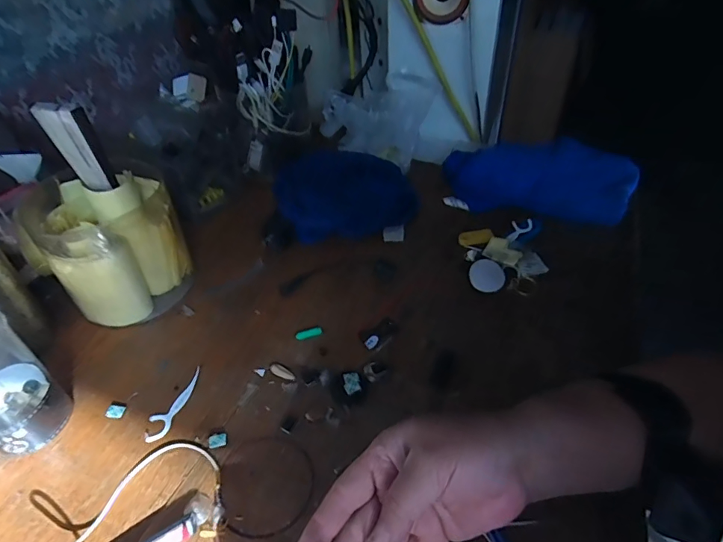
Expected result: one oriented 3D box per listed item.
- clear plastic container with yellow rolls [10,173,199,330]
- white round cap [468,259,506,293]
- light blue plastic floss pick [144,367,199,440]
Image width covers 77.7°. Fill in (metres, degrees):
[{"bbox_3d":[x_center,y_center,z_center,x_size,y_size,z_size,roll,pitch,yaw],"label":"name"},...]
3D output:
[{"bbox_3d":[-0.256,-0.034,0.463,0.121,0.125,0.135,-26,47,-22],"label":"clear plastic container with yellow rolls"},{"bbox_3d":[0.133,0.004,0.475,0.036,0.013,0.035,-2,43,2],"label":"white round cap"},{"bbox_3d":[-0.165,0.114,0.395,0.021,0.004,0.074,8,44,12],"label":"light blue plastic floss pick"}]

